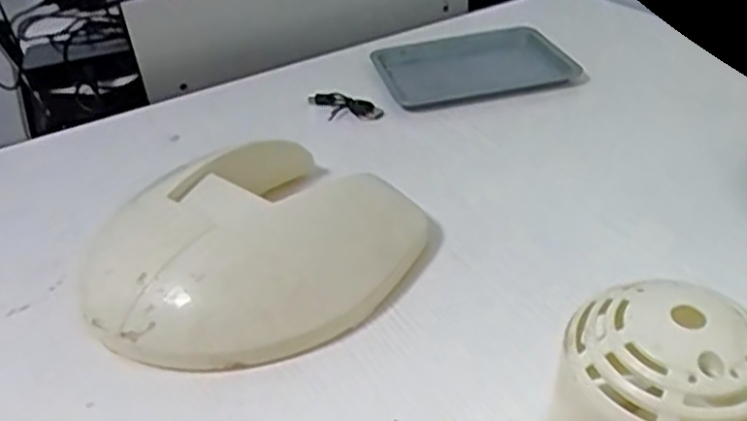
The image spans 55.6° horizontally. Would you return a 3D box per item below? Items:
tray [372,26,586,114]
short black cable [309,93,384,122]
[{"bbox_3d":[0.090,-0.138,0.668,0.169,0.014,0.144,-12,35,-8],"label":"tray"},{"bbox_3d":[-0.028,-0.086,0.609,0.072,0.016,0.028,15,40,28],"label":"short black cable"}]

